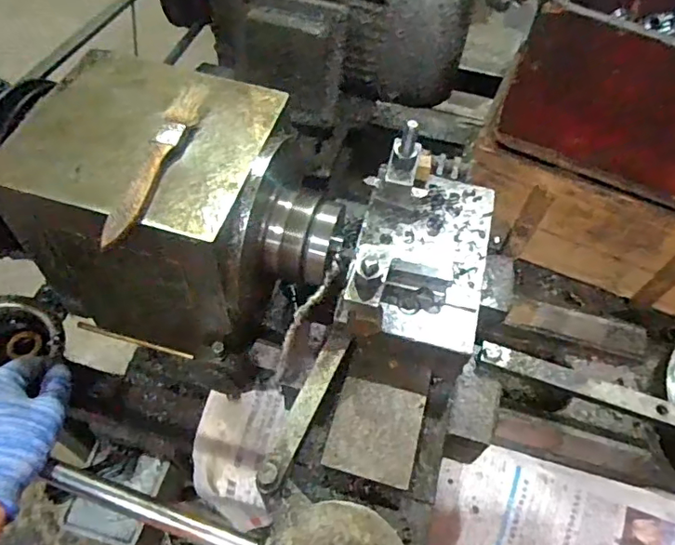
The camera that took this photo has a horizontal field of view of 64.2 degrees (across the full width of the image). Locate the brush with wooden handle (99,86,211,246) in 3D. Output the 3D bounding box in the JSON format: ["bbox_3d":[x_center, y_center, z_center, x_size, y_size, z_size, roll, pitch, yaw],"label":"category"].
[{"bbox_3d":[-0.123,-0.080,0.370,0.022,0.013,0.156,13,56,5],"label":"brush with wooden handle"}]

